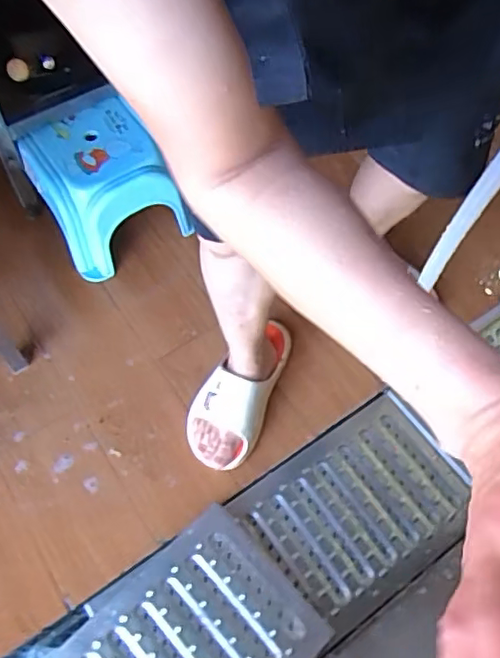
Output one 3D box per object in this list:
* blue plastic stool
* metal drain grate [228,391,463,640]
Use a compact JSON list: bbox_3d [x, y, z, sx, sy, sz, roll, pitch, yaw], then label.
[{"bbox_3d":[-0.266,-0.270,1.115,0.250,0.200,0.231,-29,65,-16],"label":"blue plastic stool"},{"bbox_3d":[0.173,0.276,0.914,0.330,0.024,0.245,-32,66,-17],"label":"metal drain grate"}]

